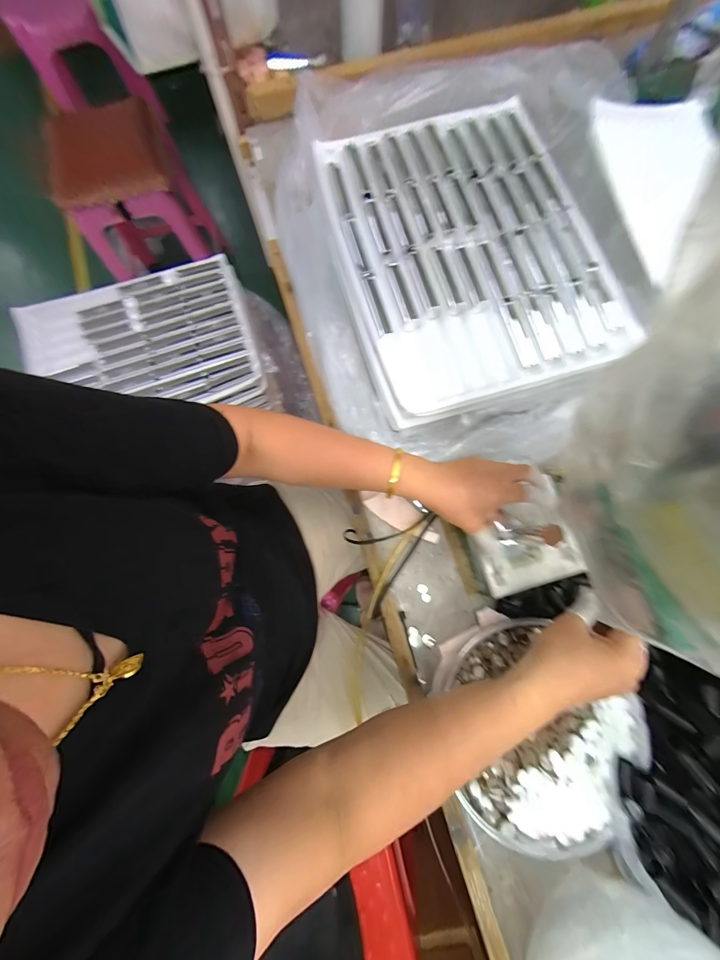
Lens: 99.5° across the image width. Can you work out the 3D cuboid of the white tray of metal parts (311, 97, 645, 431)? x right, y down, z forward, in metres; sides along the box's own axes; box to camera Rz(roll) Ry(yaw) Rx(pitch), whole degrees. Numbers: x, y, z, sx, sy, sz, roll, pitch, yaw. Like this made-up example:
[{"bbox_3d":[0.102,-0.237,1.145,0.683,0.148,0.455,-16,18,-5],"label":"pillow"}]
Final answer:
[{"bbox_3d":[0.139,-0.310,0.426,0.320,0.076,0.429,-13,79,-1],"label":"white tray of metal parts"}]

